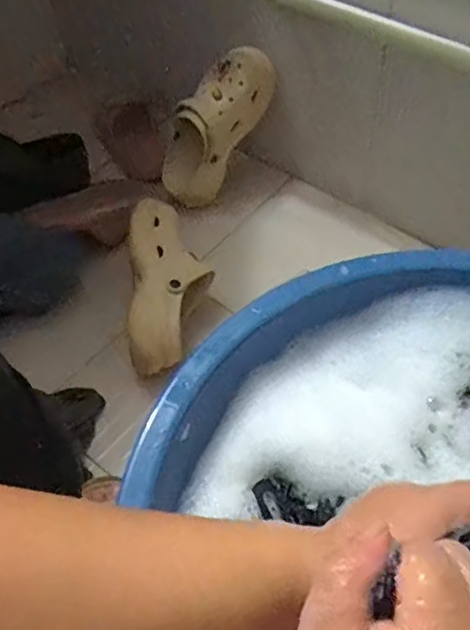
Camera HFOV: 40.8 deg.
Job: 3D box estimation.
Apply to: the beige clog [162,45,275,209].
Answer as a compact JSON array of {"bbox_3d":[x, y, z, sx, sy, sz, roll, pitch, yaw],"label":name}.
[{"bbox_3d":[-0.037,-0.300,1.002,0.092,0.254,0.080,2,38,-49],"label":"beige clog"}]

